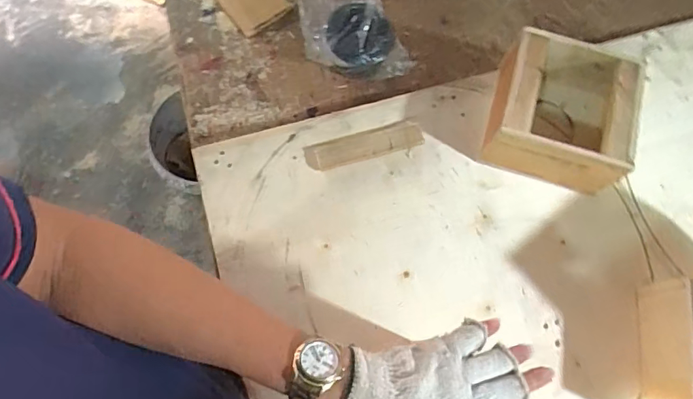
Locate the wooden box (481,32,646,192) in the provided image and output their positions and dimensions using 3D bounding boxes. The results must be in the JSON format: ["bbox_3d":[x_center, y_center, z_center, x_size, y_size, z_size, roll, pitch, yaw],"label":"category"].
[{"bbox_3d":[0.282,-0.113,0.621,0.163,0.097,0.164,15,73,3],"label":"wooden box"}]

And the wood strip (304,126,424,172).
[{"bbox_3d":[0.024,-0.073,0.654,0.165,0.014,0.038,-11,73,-5],"label":"wood strip"}]

